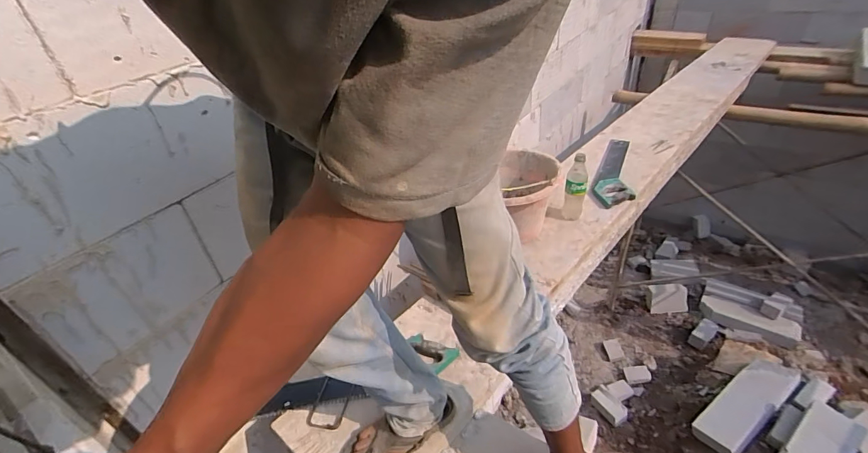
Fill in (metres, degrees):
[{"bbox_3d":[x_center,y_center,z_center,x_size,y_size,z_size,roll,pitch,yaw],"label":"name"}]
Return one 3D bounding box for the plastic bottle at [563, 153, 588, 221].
[{"bbox_3d":[0.424,-0.113,1.263,0.061,0.206,0.070,5,37,17],"label":"plastic bottle"}]

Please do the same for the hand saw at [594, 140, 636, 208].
[{"bbox_3d":[0.667,-0.206,1.529,0.119,0.026,0.483,9,39,22],"label":"hand saw"}]

